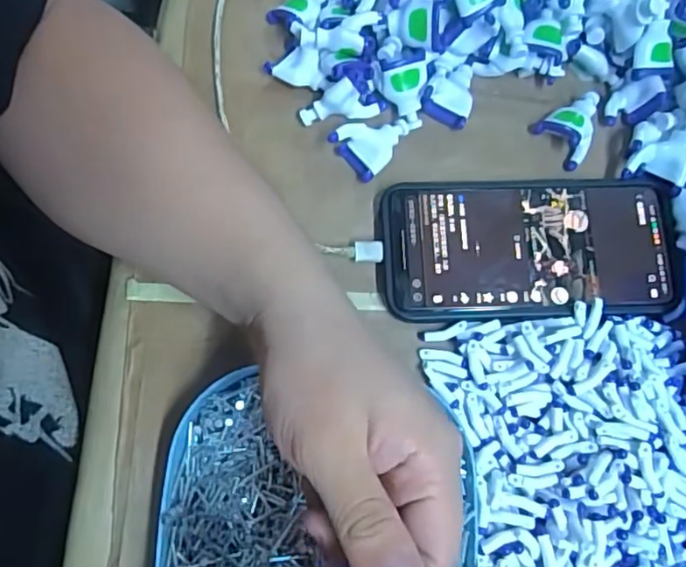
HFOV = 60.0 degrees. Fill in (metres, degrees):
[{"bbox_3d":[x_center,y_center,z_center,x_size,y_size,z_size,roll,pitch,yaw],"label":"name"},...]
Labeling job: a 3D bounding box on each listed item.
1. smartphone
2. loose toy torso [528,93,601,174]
[{"bbox_3d":[0.105,-0.020,0.326,0.165,0.007,0.078,-2,78,-3],"label":"smartphone"},{"bbox_3d":[0.138,-0.094,0.347,0.043,0.014,0.035,-40,82,-9],"label":"loose toy torso"}]

